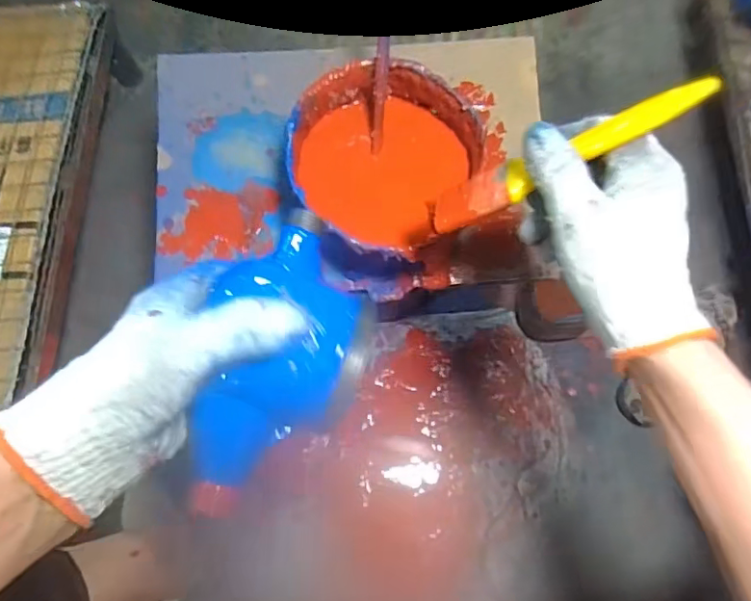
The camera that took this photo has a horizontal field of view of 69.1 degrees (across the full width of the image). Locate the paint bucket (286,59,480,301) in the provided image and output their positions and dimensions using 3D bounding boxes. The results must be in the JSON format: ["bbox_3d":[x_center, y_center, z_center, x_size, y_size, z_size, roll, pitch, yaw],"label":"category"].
[{"bbox_3d":[0.008,-0.102,0.484,0.169,0.114,0.169,0,70,1],"label":"paint bucket"}]

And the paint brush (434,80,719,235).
[{"bbox_3d":[0.105,-0.083,0.319,0.165,0.011,0.029,-22,67,30],"label":"paint brush"}]

